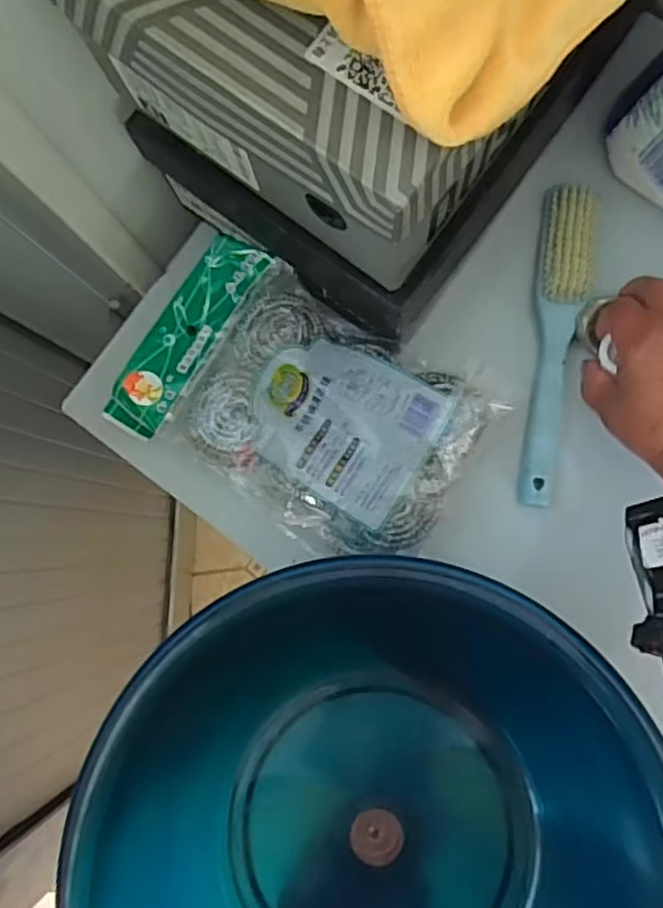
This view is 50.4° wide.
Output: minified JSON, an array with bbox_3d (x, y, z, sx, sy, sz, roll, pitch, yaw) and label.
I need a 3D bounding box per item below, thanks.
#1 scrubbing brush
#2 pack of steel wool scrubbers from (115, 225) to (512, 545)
[{"bbox_3d":[0.156,-0.074,0.484,0.035,0.026,0.218,7,86,7],"label":"scrubbing brush"},{"bbox_3d":[-0.020,-0.032,0.462,0.222,0.037,0.142,30,89,8],"label":"pack of steel wool scrubbers"}]

